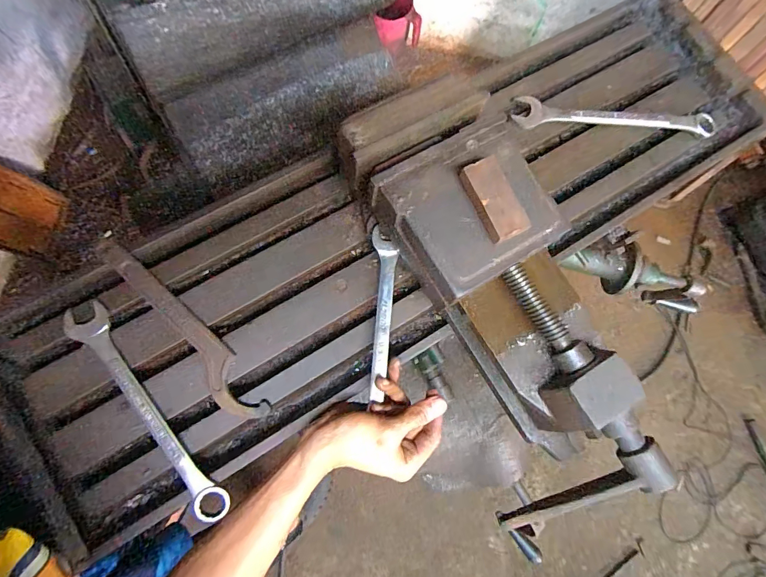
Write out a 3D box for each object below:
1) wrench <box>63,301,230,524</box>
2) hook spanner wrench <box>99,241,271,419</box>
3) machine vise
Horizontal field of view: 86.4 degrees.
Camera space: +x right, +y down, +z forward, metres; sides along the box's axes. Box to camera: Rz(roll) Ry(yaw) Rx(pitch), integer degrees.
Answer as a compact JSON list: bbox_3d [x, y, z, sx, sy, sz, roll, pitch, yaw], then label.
[{"bbox_3d":[-0.232,0.119,0.402,0.035,0.013,0.250,-39,83,-12],"label":"wrench"},{"bbox_3d":[-0.206,0.039,0.423,0.037,0.010,0.245,-40,83,-13],"label":"hook spanner wrench"},{"bbox_3d":[0.107,0.006,0.399,0.166,0.107,0.419,-24,79,-10],"label":"machine vise"}]

